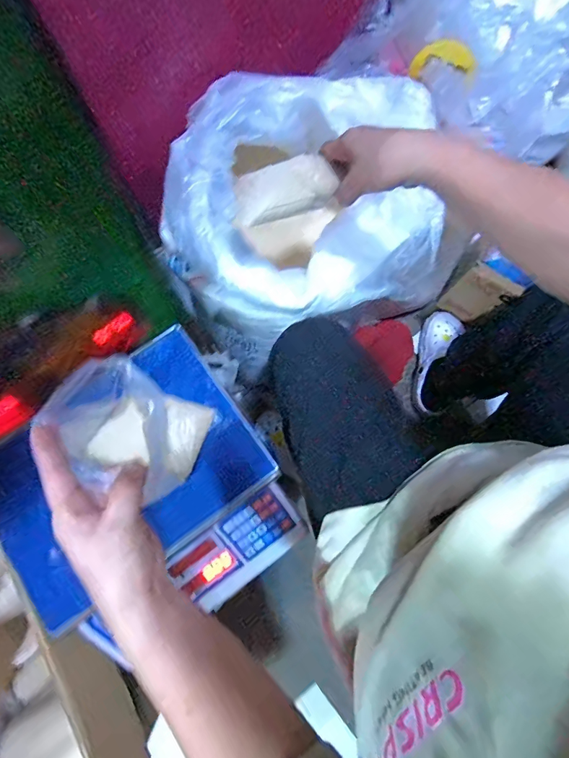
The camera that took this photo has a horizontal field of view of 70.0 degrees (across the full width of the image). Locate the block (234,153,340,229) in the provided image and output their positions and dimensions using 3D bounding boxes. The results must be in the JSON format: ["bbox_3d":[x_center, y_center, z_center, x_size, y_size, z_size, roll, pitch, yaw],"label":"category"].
[{"bbox_3d":[-0.001,-0.197,0.424,0.109,0.051,0.025,-17,36,6],"label":"block"}]

